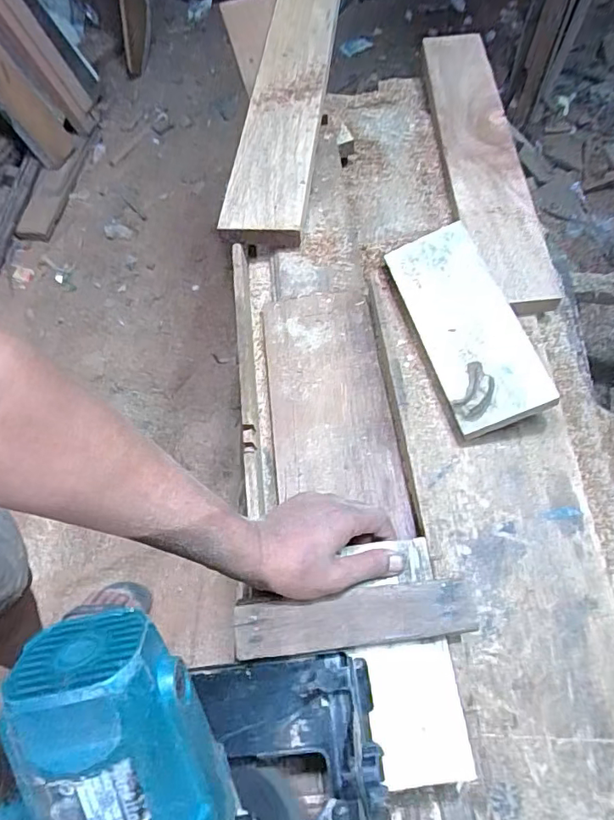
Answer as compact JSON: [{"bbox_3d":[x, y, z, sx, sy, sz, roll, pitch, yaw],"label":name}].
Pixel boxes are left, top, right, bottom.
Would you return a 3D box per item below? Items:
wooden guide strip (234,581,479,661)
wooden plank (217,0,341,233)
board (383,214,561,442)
[{"bbox_3d":[0.038,0.169,0.418,0.190,0.012,0.041,-8,61,0],"label":"wooden guide strip"},{"bbox_3d":[-0.023,-0.526,0.801,0.115,0.033,0.694,5,65,6],"label":"wooden plank"},{"bbox_3d":[0.188,-0.105,0.628,0.109,0.024,0.274,-22,60,12],"label":"board"}]

